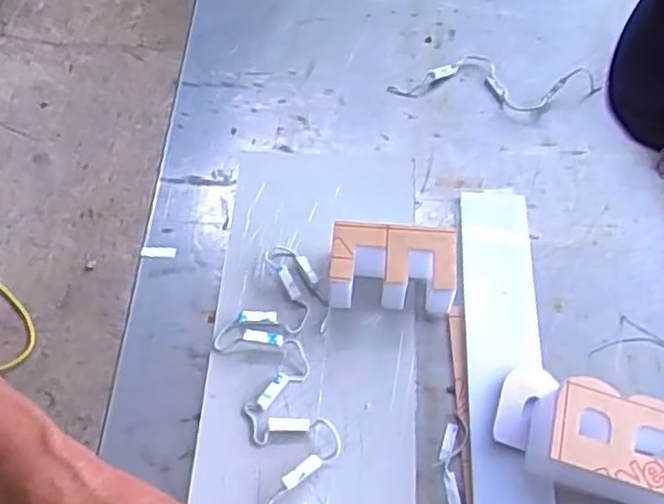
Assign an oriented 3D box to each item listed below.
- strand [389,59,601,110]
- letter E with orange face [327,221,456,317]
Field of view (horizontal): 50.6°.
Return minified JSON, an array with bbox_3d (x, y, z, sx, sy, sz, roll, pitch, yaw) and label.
[{"bbox_3d":[0.139,-0.146,0.599,0.173,0.010,0.050,8,60,5],"label":"strand"},{"bbox_3d":[0.041,0.011,0.482,0.083,0.047,0.043,3,59,2],"label":"letter E with orange face"}]

